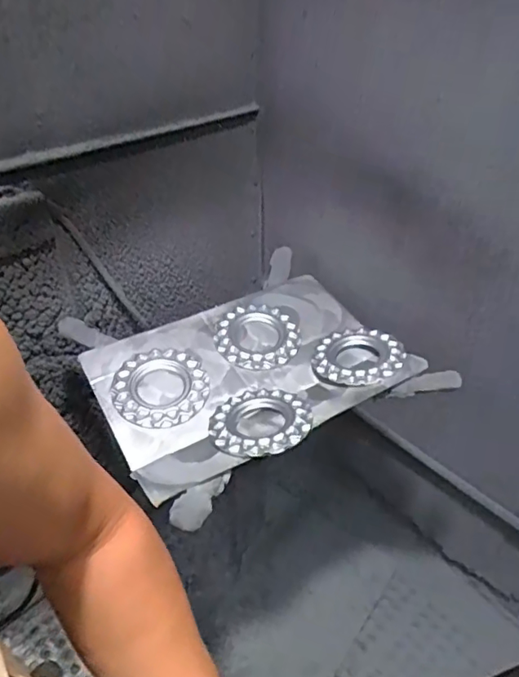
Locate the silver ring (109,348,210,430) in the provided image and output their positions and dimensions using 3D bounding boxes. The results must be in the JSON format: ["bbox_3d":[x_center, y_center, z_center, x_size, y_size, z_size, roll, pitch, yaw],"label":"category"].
[{"bbox_3d":[-0.175,0.086,0.930,0.165,0.015,0.170,1,48,-4],"label":"silver ring"}]

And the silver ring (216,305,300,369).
[{"bbox_3d":[-0.005,-0.007,1.032,0.159,0.025,0.167,0,39,0],"label":"silver ring"}]

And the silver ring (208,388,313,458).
[{"bbox_3d":[0.003,0.137,0.861,0.161,0.013,0.168,-6,27,3],"label":"silver ring"}]

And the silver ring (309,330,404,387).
[{"bbox_3d":[0.184,0.033,0.982,0.158,0.032,0.167,0,39,0],"label":"silver ring"}]

